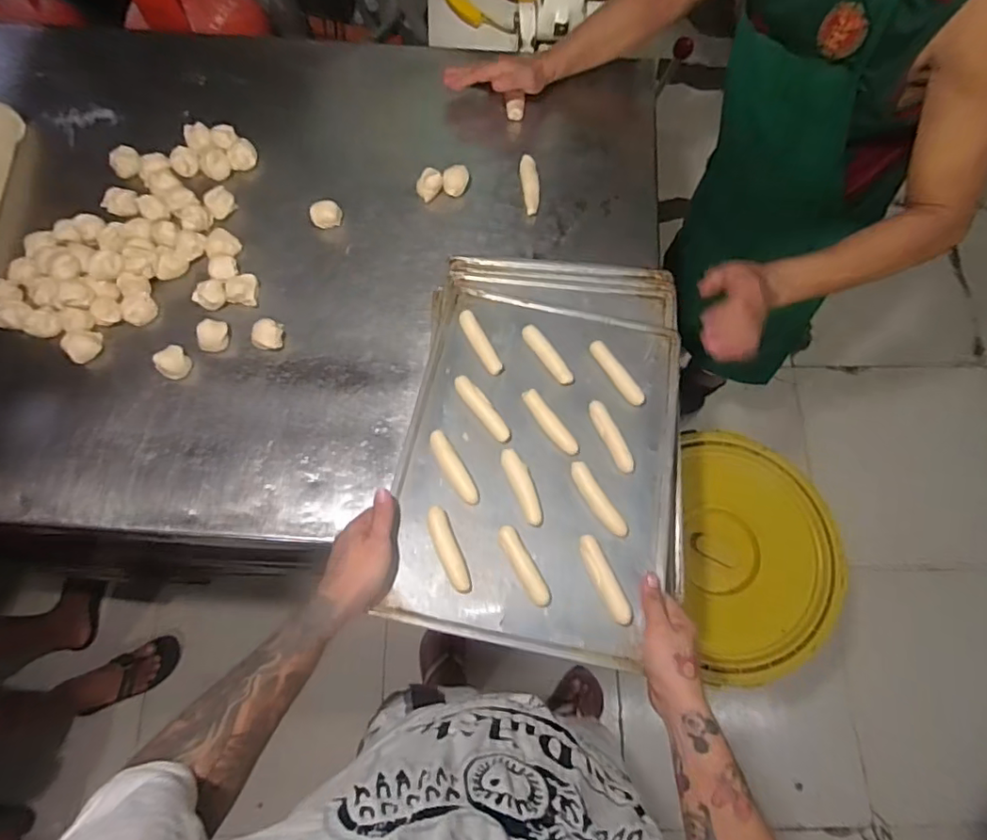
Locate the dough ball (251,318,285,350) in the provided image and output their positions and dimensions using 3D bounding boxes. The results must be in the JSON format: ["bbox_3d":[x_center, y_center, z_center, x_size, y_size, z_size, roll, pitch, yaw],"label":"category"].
[{"bbox_3d":[-0.322,-0.120,0.798,0.037,0.031,0.039,0,73,0],"label":"dough ball"}]

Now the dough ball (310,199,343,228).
[{"bbox_3d":[-0.255,-0.314,0.856,0.044,0.034,0.036,-19,74,-6],"label":"dough ball"}]

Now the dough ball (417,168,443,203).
[{"bbox_3d":[-0.100,-0.367,0.871,0.039,0.034,0.033,-32,75,-10],"label":"dough ball"}]

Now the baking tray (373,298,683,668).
[{"bbox_3d":[0.061,0.041,0.689,0.324,0.021,0.439,12,65,1],"label":"baking tray"}]

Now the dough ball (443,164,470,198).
[{"bbox_3d":[-0.058,-0.377,0.880,0.037,0.023,0.048,4,73,1],"label":"dough ball"}]

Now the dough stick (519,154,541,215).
[{"bbox_3d":[0.058,-0.371,0.884,0.028,0.022,0.103,-7,73,-3],"label":"dough stick"}]

